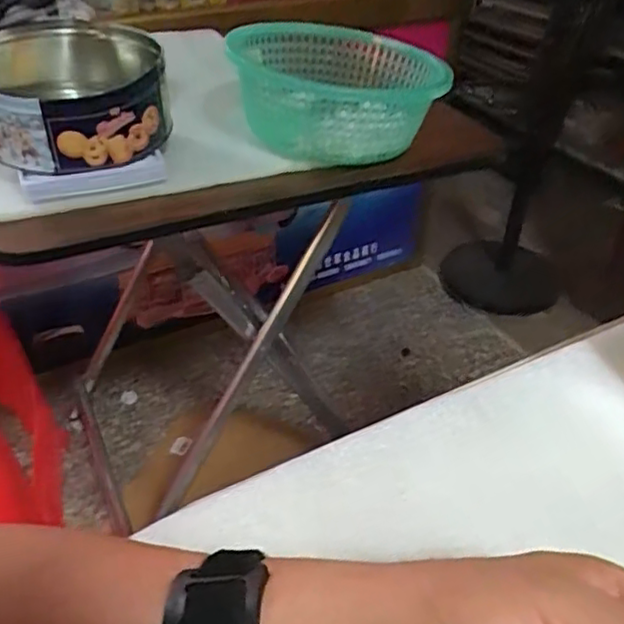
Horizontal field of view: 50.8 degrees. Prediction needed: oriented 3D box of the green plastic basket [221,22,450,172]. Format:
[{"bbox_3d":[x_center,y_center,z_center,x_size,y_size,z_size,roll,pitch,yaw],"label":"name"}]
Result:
[{"bbox_3d":[0.028,-0.243,0.724,0.214,0.084,0.218,-8,39,-13],"label":"green plastic basket"}]

